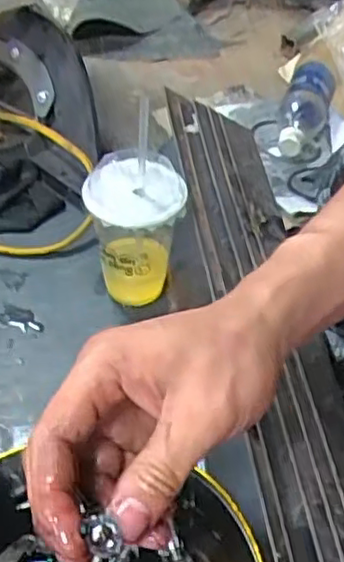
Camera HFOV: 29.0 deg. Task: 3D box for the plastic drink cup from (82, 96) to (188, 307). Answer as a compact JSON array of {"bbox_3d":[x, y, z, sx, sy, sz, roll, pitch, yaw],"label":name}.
[{"bbox_3d":[-0.034,-0.047,0.632,0.089,0.154,0.080,-3,48,-5],"label":"plastic drink cup"}]

